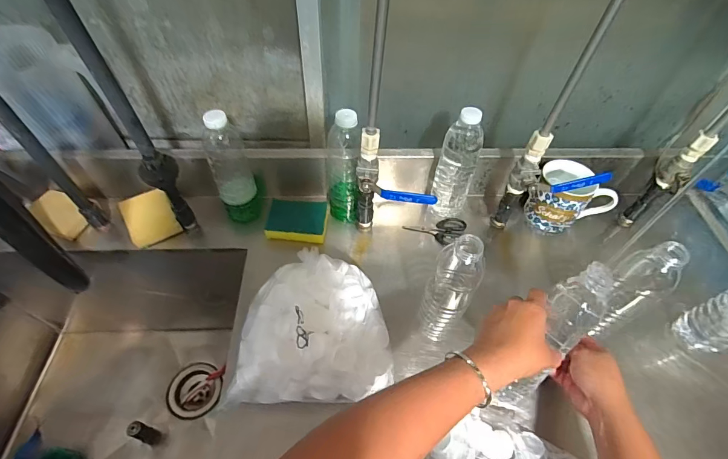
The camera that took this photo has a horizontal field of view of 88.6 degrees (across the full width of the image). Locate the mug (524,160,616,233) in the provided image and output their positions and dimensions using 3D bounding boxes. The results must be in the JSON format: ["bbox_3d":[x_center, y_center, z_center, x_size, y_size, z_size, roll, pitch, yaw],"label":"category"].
[{"bbox_3d":[0.359,-0.059,0.666,0.113,0.098,0.101,-12,53,-11],"label":"mug"}]

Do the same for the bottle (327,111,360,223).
[{"bbox_3d":[-0.034,-0.093,0.617,0.057,0.216,0.058,-1,52,-3],"label":"bottle"}]

